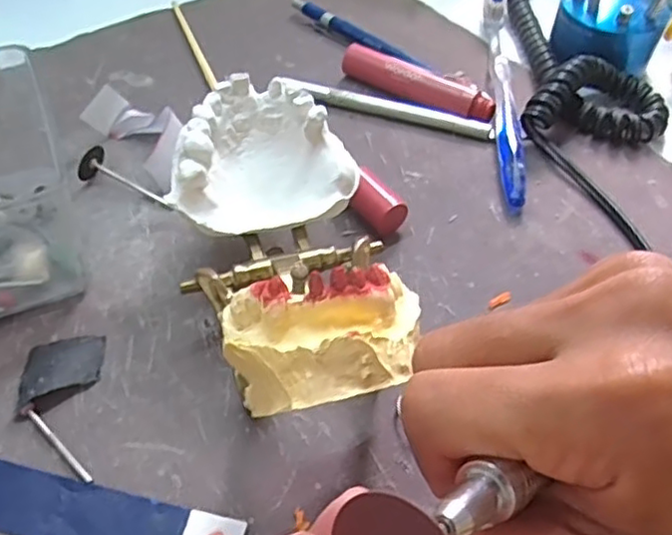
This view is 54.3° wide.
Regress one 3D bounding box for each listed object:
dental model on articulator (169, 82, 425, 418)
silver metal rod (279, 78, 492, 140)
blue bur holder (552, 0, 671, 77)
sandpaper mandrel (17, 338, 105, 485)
[{"bbox_3d":[-0.015,-0.012,0.221,0.065,0.050,0.141,-12,38,-12],"label":"dental model on articulator"},{"bbox_3d":[0.025,-0.084,0.345,0.114,0.008,0.008,15,51,10],"label":"silver metal rod"},{"bbox_3d":[0.157,-0.153,0.368,0.055,0.061,0.062,15,51,10],"label":"blue bur holder"},{"bbox_3d":[-0.097,0.048,0.233,0.028,0.006,0.057,-8,51,-9],"label":"sandpaper mandrel"}]

